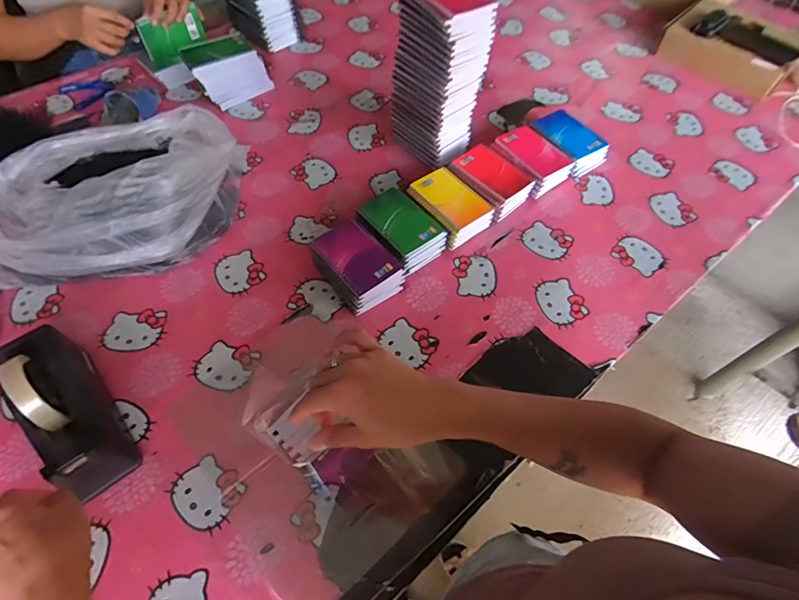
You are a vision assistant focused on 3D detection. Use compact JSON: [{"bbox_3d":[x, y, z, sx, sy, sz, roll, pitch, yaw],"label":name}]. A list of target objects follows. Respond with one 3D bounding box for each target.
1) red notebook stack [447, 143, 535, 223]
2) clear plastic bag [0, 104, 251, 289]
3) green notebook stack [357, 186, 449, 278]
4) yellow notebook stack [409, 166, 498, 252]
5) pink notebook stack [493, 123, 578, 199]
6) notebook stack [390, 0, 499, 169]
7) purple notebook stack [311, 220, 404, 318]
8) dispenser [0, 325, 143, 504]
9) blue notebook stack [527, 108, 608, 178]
[{"bbox_3d":[0.165,-0.220,0.811,0.095,0.054,0.142,-38,66,-23],"label":"red notebook stack"},{"bbox_3d":[-0.455,-0.181,0.706,0.371,0.159,0.269,-10,58,-8],"label":"clear plastic bag"},{"bbox_3d":[0.002,-0.117,0.741,0.097,0.057,0.141,-34,64,-21],"label":"green notebook stack"},{"bbox_3d":[0.087,-0.165,0.776,0.097,0.048,0.143,-31,63,-20],"label":"yellow notebook stack"},{"bbox_3d":[0.251,-0.265,0.846,0.104,0.053,0.141,-26,62,-17],"label":"pink notebook stack"},{"bbox_3d":[0.070,-0.382,0.777,0.102,0.289,0.138,-32,63,-20],"label":"notebook stack"},{"bbox_3d":[-0.067,-0.054,0.695,0.095,0.054,0.144,-35,64,-21],"label":"purple notebook stack"},{"bbox_3d":[-0.402,0.130,0.538,0.081,0.120,0.209,-39,66,-23],"label":"dispenser"},{"bbox_3d":[0.328,-0.306,0.868,0.098,0.050,0.139,-30,63,-19],"label":"blue notebook stack"}]

